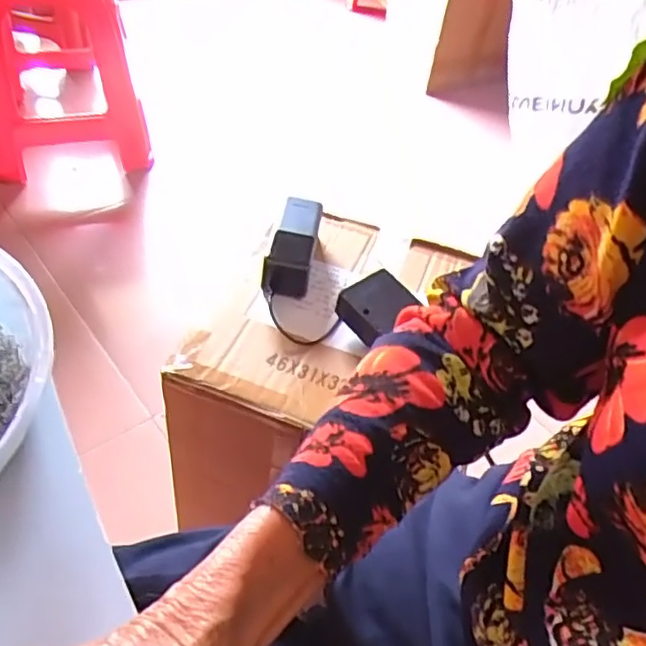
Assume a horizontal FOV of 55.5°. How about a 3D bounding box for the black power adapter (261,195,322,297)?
[{"bbox_3d":[-0.036,-0.089,0.721,0.054,0.048,0.136,9,46,-1],"label":"black power adapter"}]

